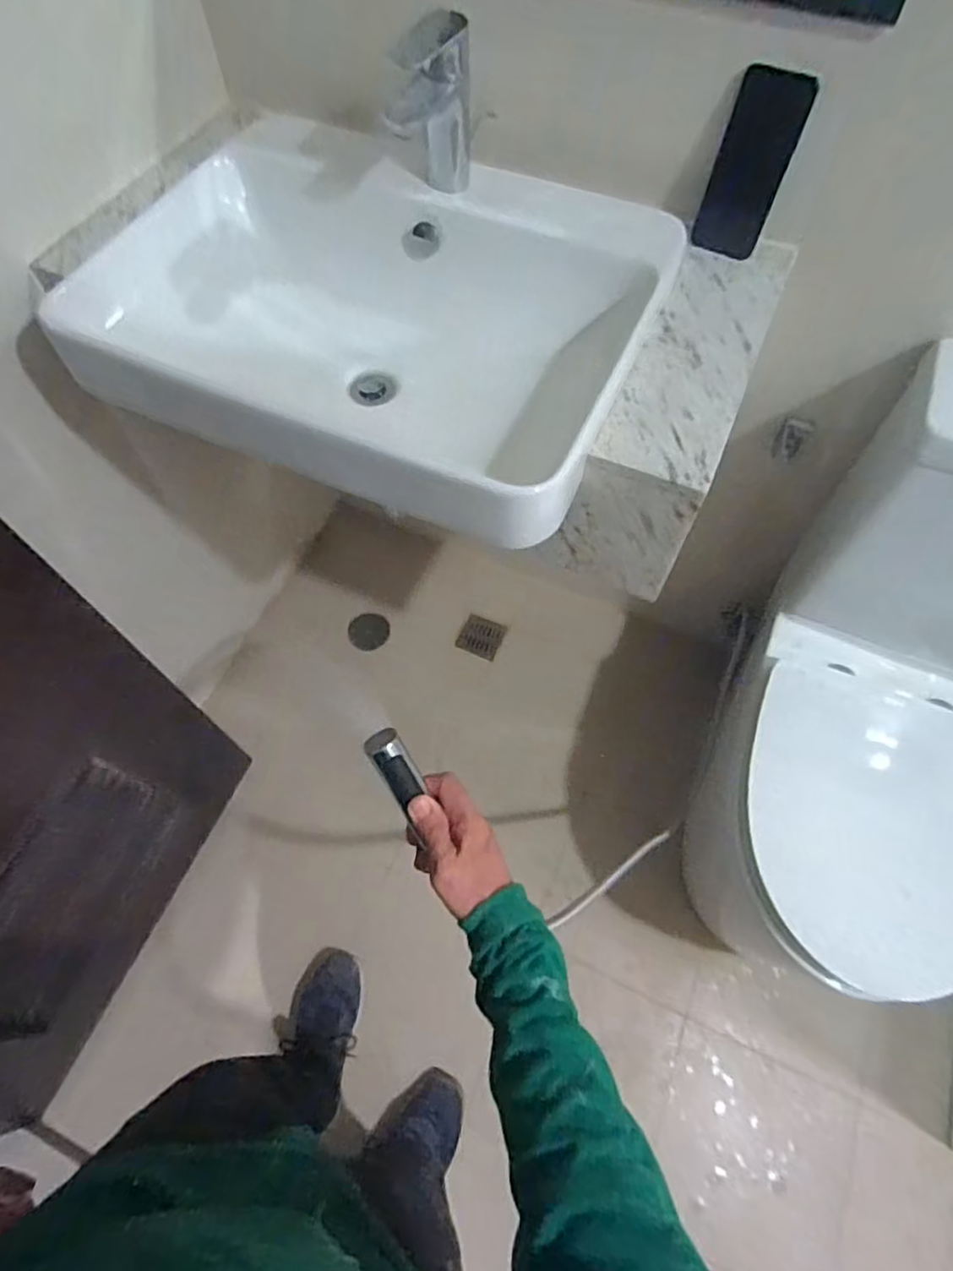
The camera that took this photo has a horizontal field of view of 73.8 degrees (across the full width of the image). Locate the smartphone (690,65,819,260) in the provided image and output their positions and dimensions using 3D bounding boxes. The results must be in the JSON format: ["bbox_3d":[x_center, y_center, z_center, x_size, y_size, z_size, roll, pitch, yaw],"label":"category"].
[{"bbox_3d":[0.295,-0.503,0.684,0.076,0.160,0.009,30,48,17],"label":"smartphone"}]

